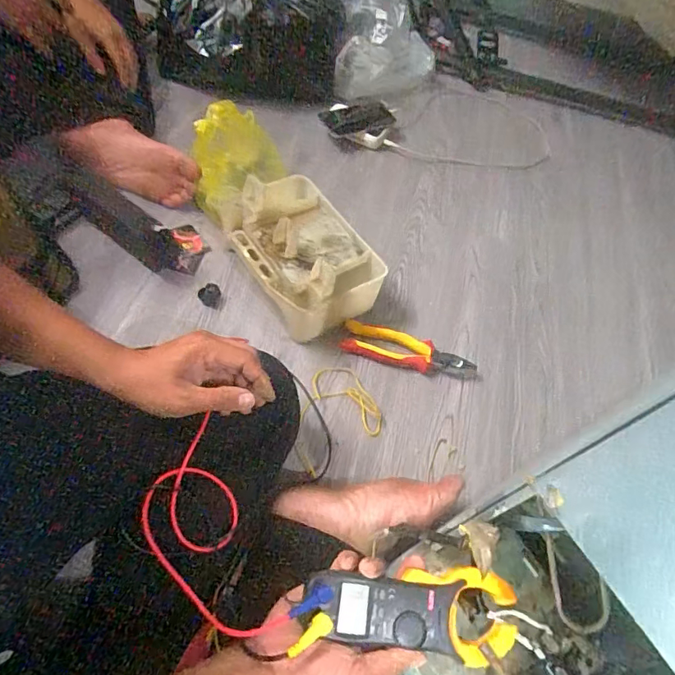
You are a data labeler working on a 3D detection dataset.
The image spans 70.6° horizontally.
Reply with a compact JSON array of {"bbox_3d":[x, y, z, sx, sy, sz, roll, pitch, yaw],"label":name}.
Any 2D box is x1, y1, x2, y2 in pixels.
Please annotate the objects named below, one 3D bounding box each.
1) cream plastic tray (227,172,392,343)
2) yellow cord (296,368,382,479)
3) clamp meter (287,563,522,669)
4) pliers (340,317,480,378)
[{"bbox_3d":[-0.062,-0.123,0.734,0.179,0.096,0.244,-26,65,-24],"label":"cream plastic tray"},{"bbox_3d":[-0.011,0.100,0.632,0.133,0.019,0.119,-28,66,-25],"label":"yellow cord"},{"bbox_3d":[0.059,0.225,0.389,0.185,0.036,0.064,11,55,-15],"label":"clamp meter"},{"bbox_3d":[0.106,0.019,0.699,0.197,0.016,0.052,14,56,0],"label":"pliers"}]

